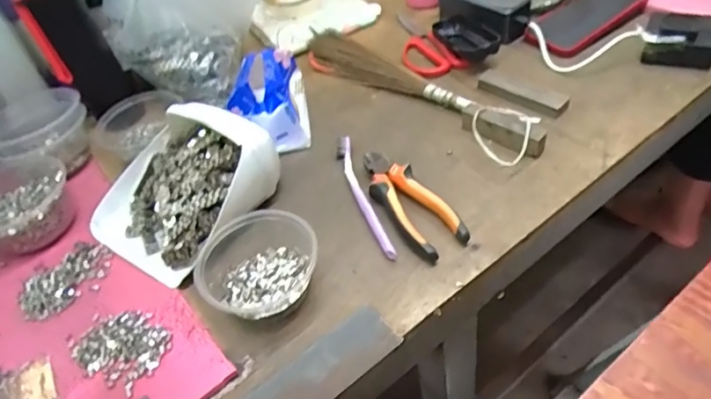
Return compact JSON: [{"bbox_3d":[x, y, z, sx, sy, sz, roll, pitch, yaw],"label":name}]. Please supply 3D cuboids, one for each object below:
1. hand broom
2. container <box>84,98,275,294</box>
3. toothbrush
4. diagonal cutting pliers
[{"bbox_3d":[0.062,-0.144,0.650,0.069,0.034,0.361,-39,51,-24],"label":"hand broom"},{"bbox_3d":[-0.181,-0.019,0.550,0.156,0.073,0.184,24,56,31],"label":"container"},{"bbox_3d":[0.007,-0.007,0.552,0.018,0.011,0.180,-17,46,-4],"label":"toothbrush"},{"bbox_3d":[0.052,-0.001,0.533,0.053,0.022,0.147,-27,47,-14],"label":"diagonal cutting pliers"}]

